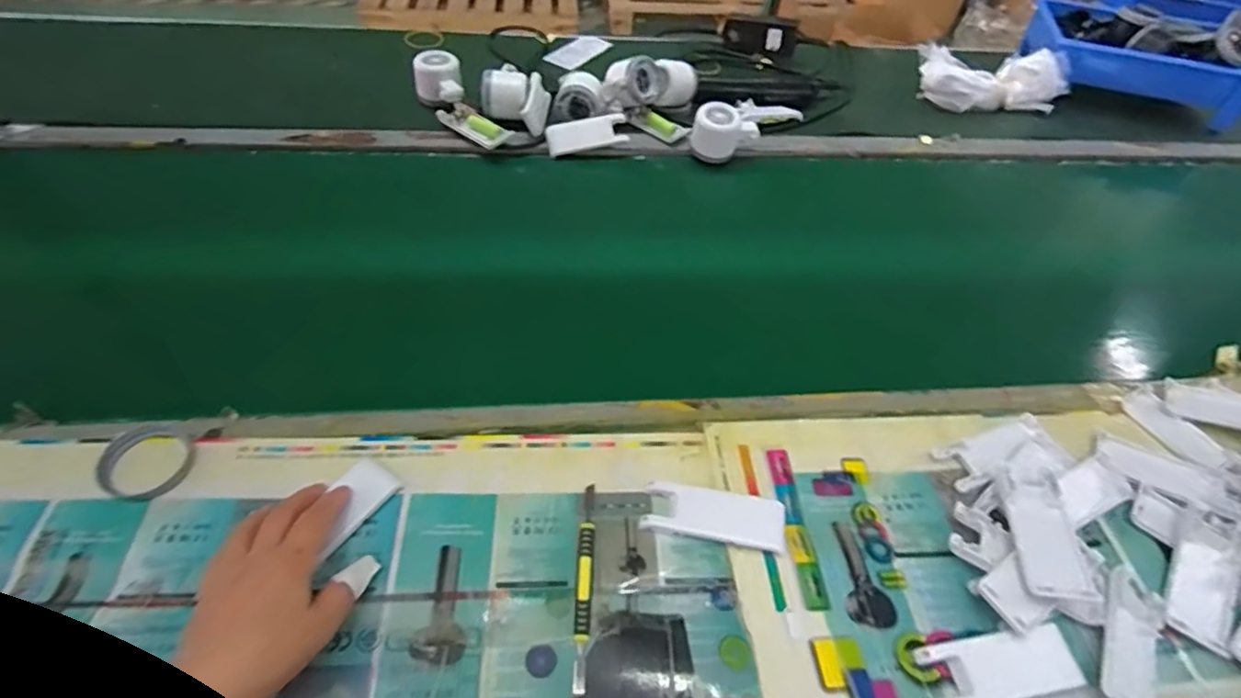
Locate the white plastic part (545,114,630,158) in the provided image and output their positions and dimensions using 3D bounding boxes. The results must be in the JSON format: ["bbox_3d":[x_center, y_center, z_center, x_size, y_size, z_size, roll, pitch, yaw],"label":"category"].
[{"bbox_3d":[-0.042,-0.276,0.794,0.105,0.038,0.026,-13,10,-5],"label":"white plastic part"}]

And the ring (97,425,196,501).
[{"bbox_3d":[-0.348,0.082,0.452,0.064,0.010,0.058,18,50,11],"label":"ring"}]

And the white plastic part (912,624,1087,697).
[{"bbox_3d":[0.244,0.204,0.394,0.099,0.011,0.038,-5,50,-10],"label":"white plastic part"}]

